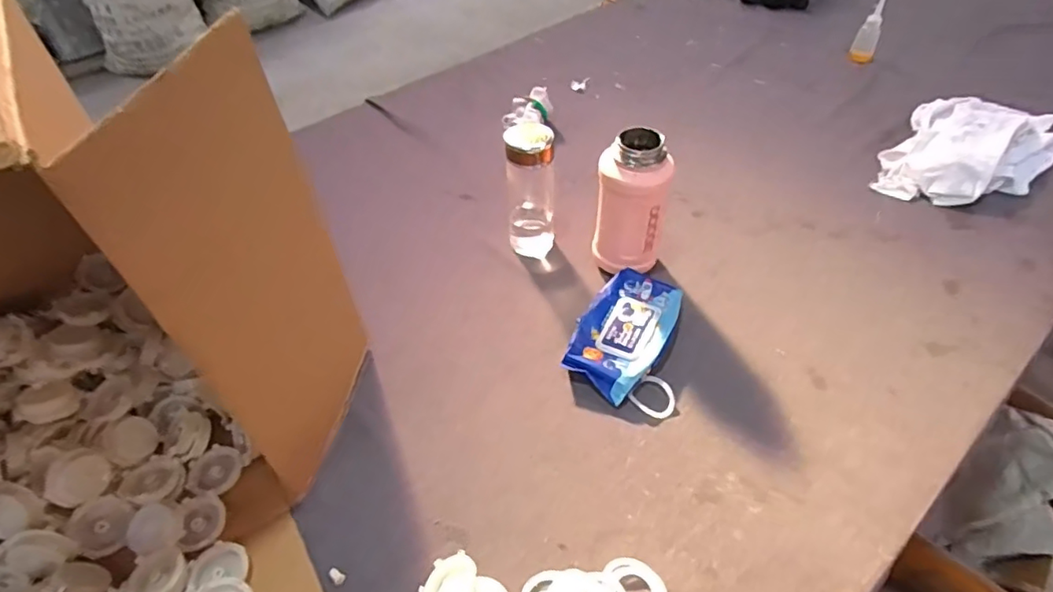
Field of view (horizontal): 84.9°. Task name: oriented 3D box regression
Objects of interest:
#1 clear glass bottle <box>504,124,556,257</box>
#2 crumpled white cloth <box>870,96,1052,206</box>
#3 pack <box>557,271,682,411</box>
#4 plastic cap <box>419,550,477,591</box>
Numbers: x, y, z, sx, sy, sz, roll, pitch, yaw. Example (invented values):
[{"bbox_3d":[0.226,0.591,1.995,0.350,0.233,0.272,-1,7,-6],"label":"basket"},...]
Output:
[{"bbox_3d":[0.007,-0.155,0.868,0.069,0.210,0.055,0,46,1],"label":"clear glass bottle"},{"bbox_3d":[0.819,-0.280,1.053,0.429,0.056,0.233,-35,55,-29],"label":"crumpled white cloth"},{"bbox_3d":[0.133,0.049,0.784,0.117,0.037,0.193,26,51,23],"label":"pack"},{"bbox_3d":[-0.077,0.288,0.575,0.051,0.021,0.060,6,48,28],"label":"plastic cap"}]

